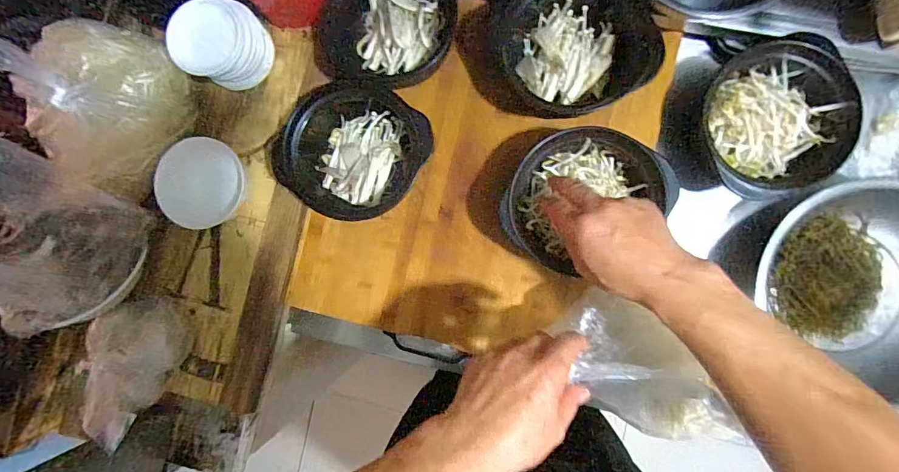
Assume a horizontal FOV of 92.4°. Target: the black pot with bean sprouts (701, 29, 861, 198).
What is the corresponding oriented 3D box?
[{"bbox_3d":[0.379,-0.135,0.513,0.152,0.068,0.171,-15,87,6],"label":"black pot with bean sprouts"}]

